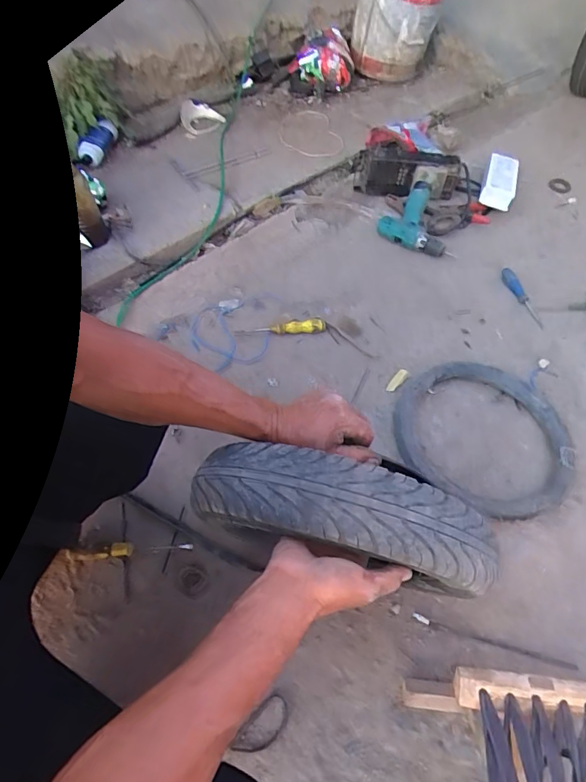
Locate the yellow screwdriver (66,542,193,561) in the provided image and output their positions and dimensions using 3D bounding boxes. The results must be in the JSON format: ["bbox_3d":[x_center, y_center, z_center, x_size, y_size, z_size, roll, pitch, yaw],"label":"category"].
[{"bbox_3d":[-0.266,0.262,0.770,0.193,0.021,0.024,-5,57,-5],"label":"yellow screwdriver"}]

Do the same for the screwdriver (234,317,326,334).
[{"bbox_3d":[-0.025,-0.138,1.020,0.196,0.038,0.028,-5,57,-5],"label":"screwdriver"}]

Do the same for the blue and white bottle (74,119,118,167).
[{"bbox_3d":[-0.583,-0.737,1.381,0.066,0.056,0.168,12,58,3],"label":"blue and white bottle"}]

